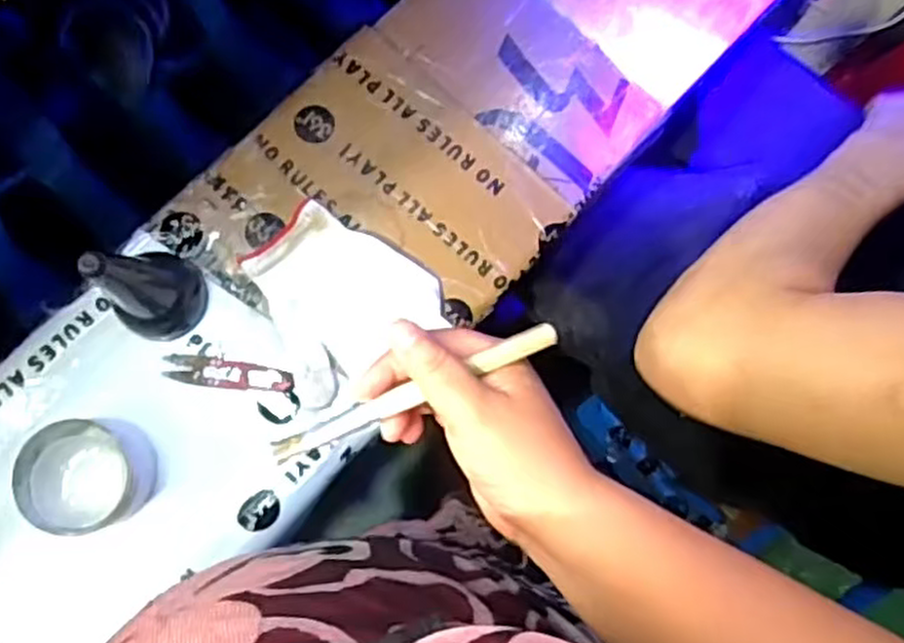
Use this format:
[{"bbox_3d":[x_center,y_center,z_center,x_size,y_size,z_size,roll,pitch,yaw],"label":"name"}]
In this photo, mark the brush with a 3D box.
[{"bbox_3d":[-0.019,0.035,0.364,0.146,0.009,0.011,-24,83,8],"label":"brush"}]

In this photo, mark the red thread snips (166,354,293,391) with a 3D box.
[{"bbox_3d":[-0.176,0.042,0.609,0.101,0.009,0.023,8,80,-3],"label":"red thread snips"}]

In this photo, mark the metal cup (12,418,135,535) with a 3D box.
[{"bbox_3d":[-0.274,0.114,0.571,0.072,0.051,0.081,-15,82,-7],"label":"metal cup"}]

